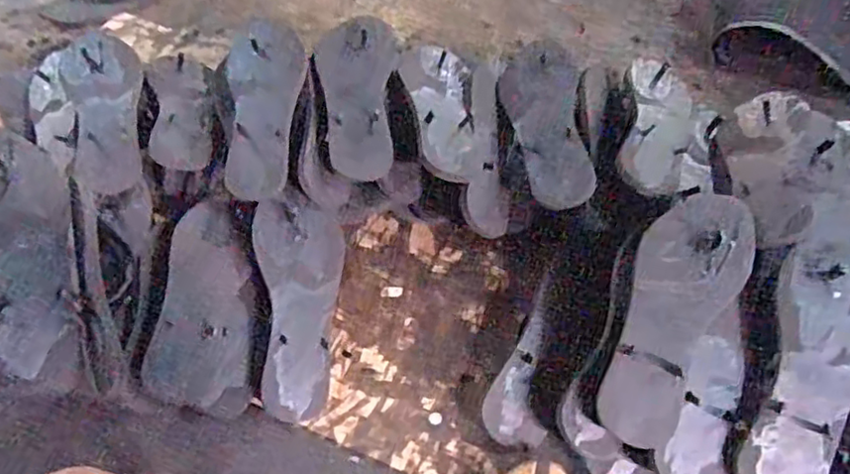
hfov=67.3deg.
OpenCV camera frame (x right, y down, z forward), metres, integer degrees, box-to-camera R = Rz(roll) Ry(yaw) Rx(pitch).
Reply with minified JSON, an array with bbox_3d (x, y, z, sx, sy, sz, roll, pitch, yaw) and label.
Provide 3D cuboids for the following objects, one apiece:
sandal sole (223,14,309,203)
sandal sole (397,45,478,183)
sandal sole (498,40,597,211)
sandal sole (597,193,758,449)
[{"bbox_3d":[-0.182,-0.147,0.719,0.088,0.015,0.228,-2,70,0],"label":"sandal sole"},{"bbox_3d":[0.014,-0.148,0.717,0.078,0.026,0.196,-1,55,0],"label":"sandal sole"},{"bbox_3d":[0.133,-0.135,0.711,0.082,0.031,0.235,-1,55,0],"label":"sandal sole"},{"bbox_3d":[0.221,0.065,0.567,0.088,0.019,0.237,23,77,16],"label":"sandal sole"}]

